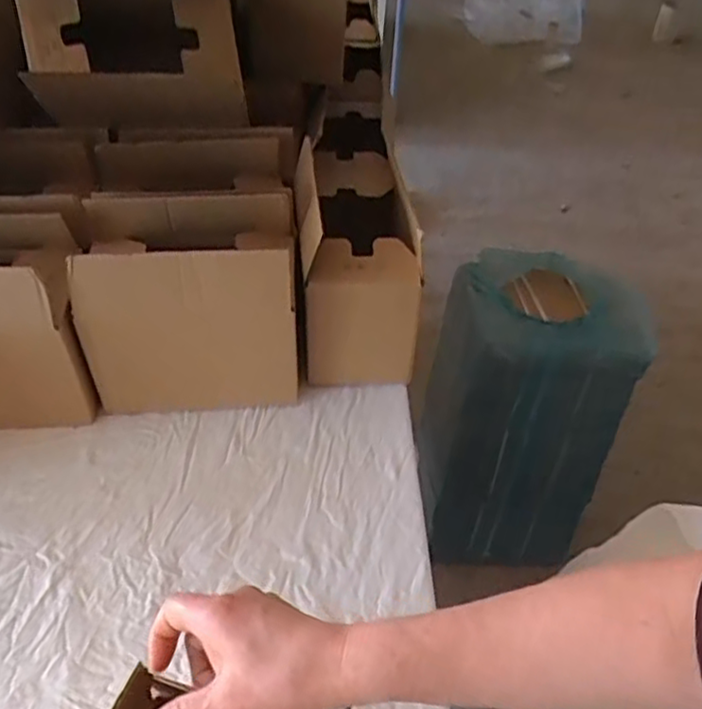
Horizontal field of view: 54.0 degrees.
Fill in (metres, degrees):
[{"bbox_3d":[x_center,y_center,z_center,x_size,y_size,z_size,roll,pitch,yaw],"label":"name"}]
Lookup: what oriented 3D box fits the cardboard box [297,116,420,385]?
[{"bbox_3d":[-0.005,-0.188,0.956,0.135,0.199,0.456,-1,46,-6],"label":"cardboard box"}]

